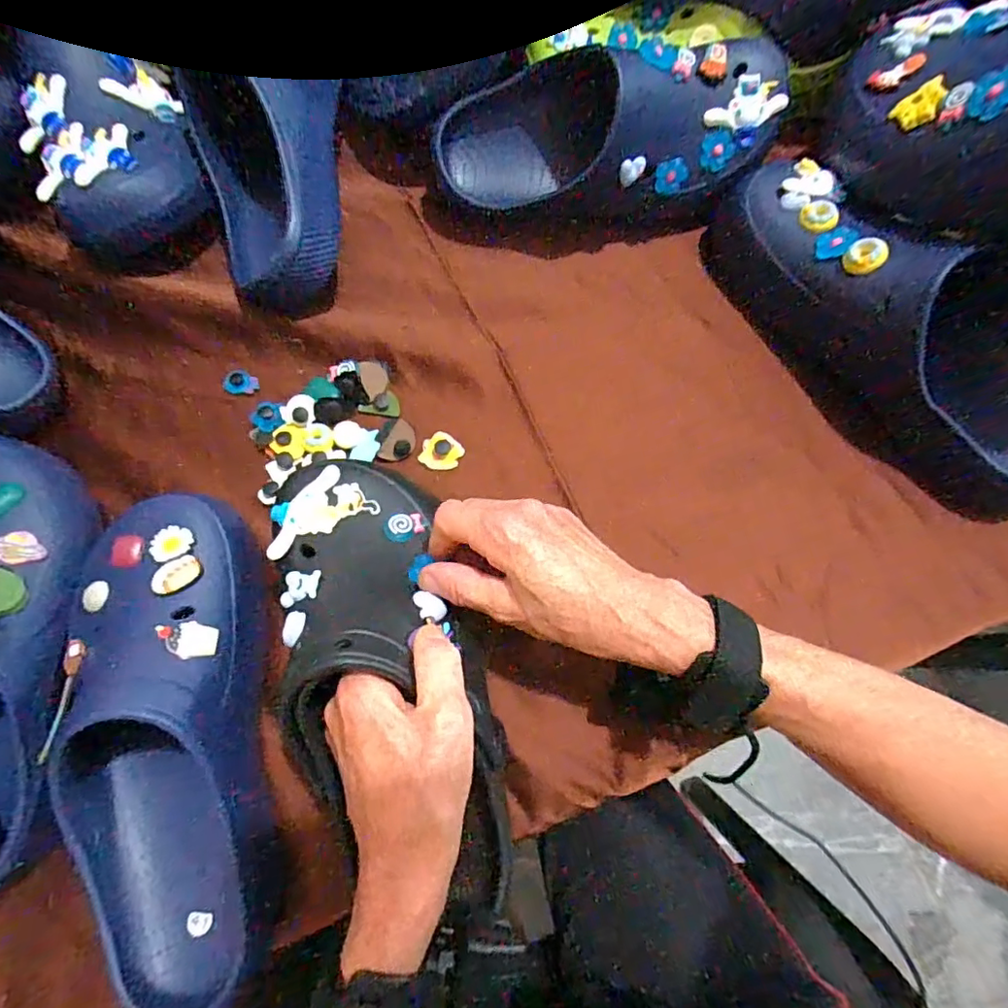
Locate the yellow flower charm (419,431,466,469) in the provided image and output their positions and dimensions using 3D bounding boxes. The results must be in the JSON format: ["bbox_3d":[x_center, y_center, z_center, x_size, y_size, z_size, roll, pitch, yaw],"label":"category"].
[{"bbox_3d":[-0.047,-0.038,0.404,0.030,0.006,0.028,-1,71,2],"label":"yellow flower charm"}]

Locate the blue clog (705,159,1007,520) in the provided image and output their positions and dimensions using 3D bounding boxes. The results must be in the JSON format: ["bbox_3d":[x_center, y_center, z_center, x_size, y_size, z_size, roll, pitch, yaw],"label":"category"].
[{"bbox_3d":[0.259,-0.119,0.375,0.085,0.103,0.297,-37,74,-10],"label":"blue clog"}]

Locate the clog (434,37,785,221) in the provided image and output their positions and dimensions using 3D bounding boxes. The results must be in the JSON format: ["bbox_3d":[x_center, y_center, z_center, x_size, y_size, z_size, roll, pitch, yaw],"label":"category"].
[{"bbox_3d":[0.076,-0.271,0.416,0.251,0.088,0.085,1,71,2],"label":"clog"}]

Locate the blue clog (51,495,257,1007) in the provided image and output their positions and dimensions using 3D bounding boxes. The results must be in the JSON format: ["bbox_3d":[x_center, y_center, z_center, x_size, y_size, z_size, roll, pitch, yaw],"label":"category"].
[{"bbox_3d":[-0.192,0.132,0.311,0.107,0.074,0.274,-12,71,-2],"label":"blue clog"}]

